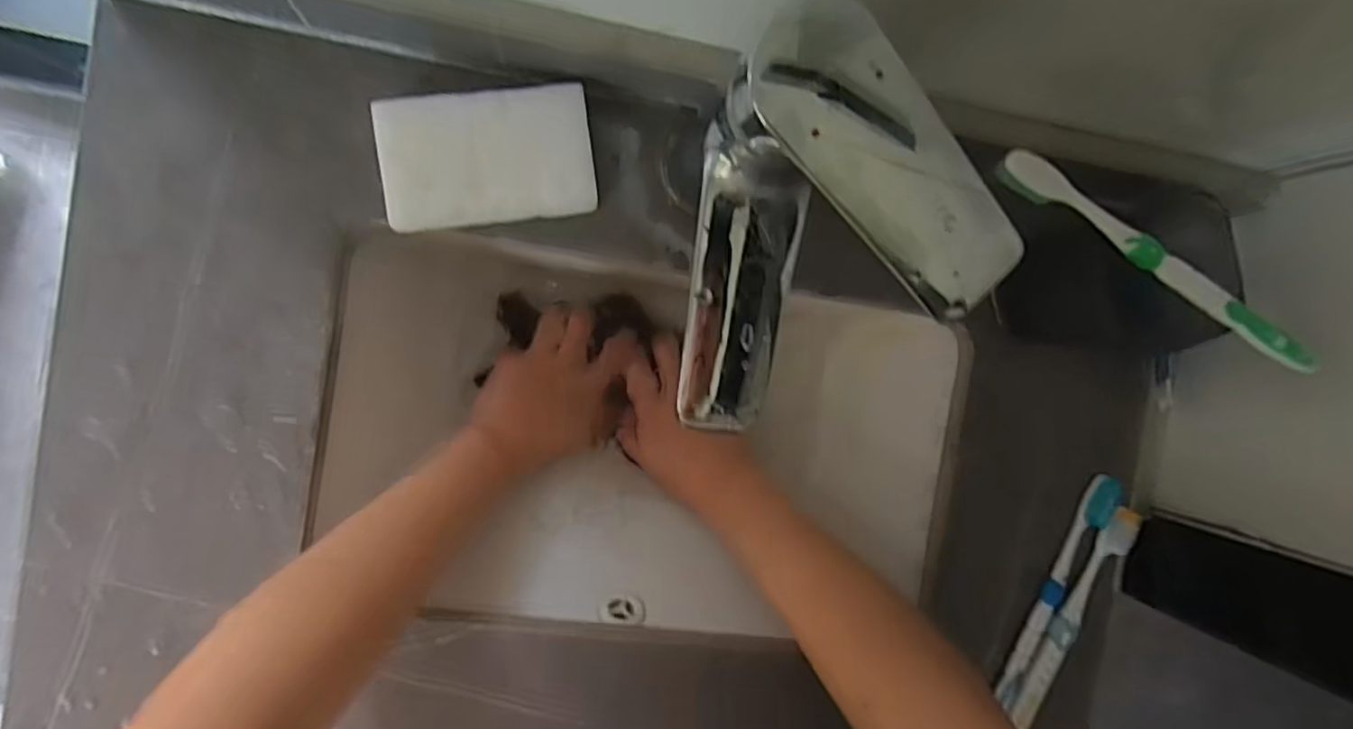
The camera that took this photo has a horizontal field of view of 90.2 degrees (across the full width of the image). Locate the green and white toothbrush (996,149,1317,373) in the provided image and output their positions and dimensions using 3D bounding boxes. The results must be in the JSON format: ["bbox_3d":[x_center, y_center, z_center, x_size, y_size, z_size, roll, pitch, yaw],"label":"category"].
[{"bbox_3d":[0.216,-0.046,0.303,0.169,0.020,0.014,32,87,-9],"label":"green and white toothbrush"}]

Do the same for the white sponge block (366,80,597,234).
[{"bbox_3d":[-0.094,-0.103,0.341,0.100,0.022,0.062,-9,94,-9],"label":"white sponge block"}]

